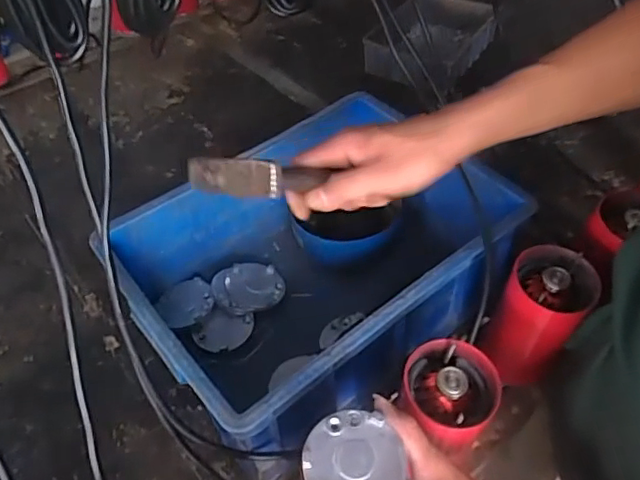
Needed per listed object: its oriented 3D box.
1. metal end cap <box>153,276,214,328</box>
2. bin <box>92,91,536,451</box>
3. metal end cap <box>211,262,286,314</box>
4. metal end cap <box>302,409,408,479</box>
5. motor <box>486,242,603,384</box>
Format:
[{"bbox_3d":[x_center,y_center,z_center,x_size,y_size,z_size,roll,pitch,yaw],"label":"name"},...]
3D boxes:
[{"bbox_3d":[-0.167,0.078,0.692,0.068,0.012,0.069,-2,48,2],"label":"metal end cap"},{"bbox_3d":[-0.003,0.028,0.651,0.397,0.151,0.294,-34,54,-24],"label":"bin"},{"bbox_3d":[-0.089,0.058,0.695,0.086,0.016,0.073,-11,48,-7],"label":"metal end cap"},{"bbox_3d":[0.025,0.157,0.405,0.070,0.008,0.066,-2,47,2],"label":"metal end cap"},{"bbox_3d":[0.221,0.079,0.567,0.076,0.137,0.080,-2,48,2],"label":"motor"}]

